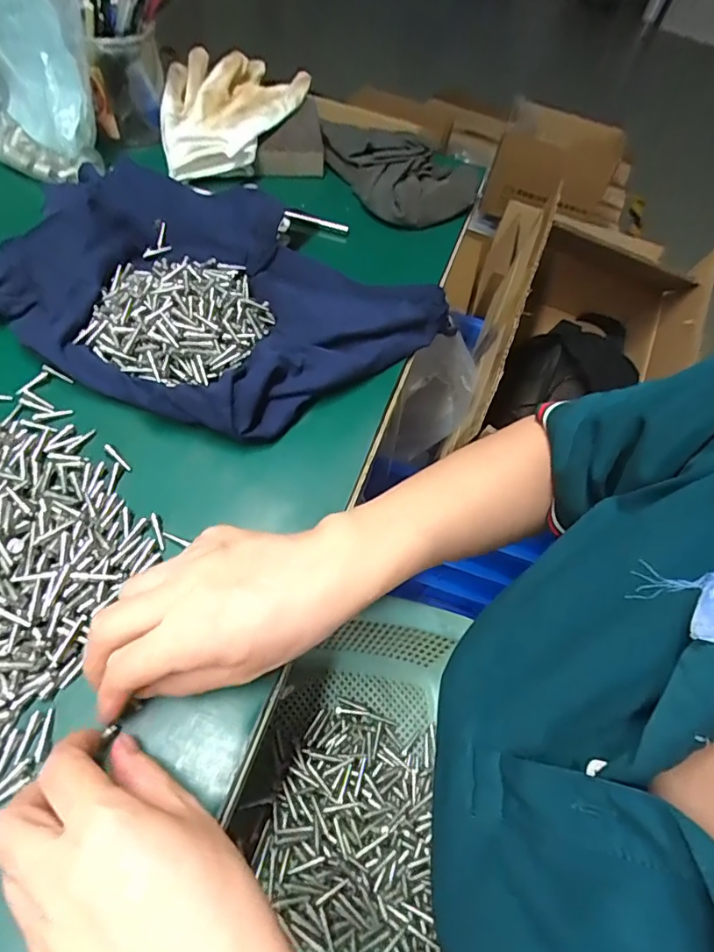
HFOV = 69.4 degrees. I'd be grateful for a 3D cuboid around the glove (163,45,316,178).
[{"bbox_3d":[-0.122,-0.374,0.522,0.144,0.037,0.178,-1,61,-9],"label":"glove"}]

